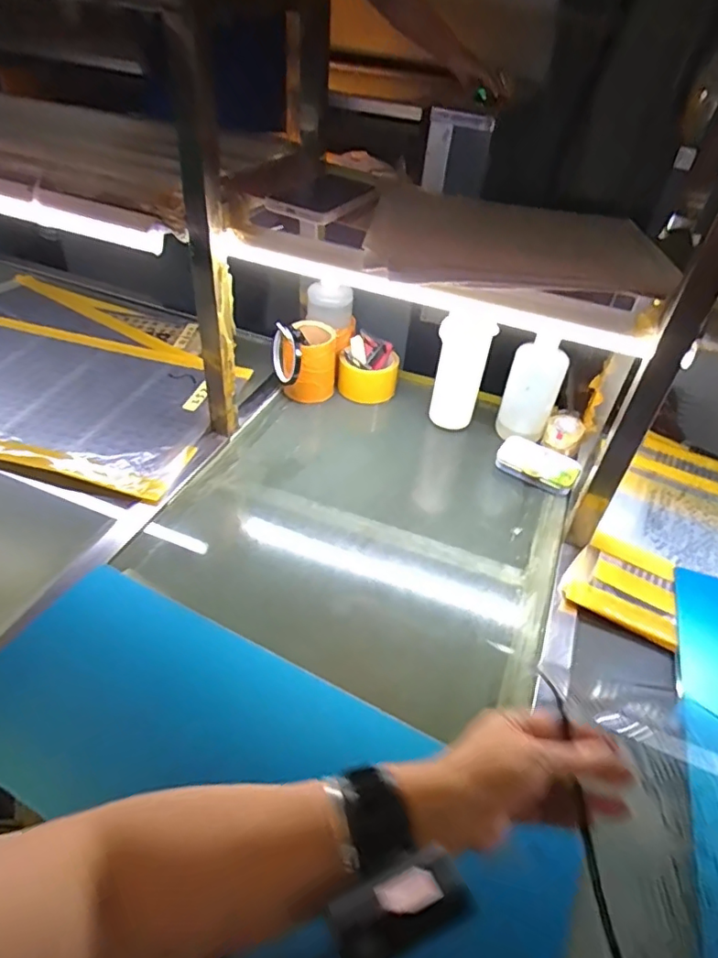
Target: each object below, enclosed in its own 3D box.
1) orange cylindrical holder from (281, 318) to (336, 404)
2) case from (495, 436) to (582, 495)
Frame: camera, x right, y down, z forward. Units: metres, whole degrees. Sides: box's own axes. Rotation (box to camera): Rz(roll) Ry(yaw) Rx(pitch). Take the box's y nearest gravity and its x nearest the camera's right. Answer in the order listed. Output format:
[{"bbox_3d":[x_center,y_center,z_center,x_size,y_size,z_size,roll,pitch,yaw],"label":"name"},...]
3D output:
[{"bbox_3d":[-0.082,-0.189,0.904,0.088,0.101,0.091,3,43,-3],"label":"orange cylindrical holder"},{"bbox_3d":[0.259,-0.022,0.806,0.113,0.023,0.072,23,45,17],"label":"case"}]

